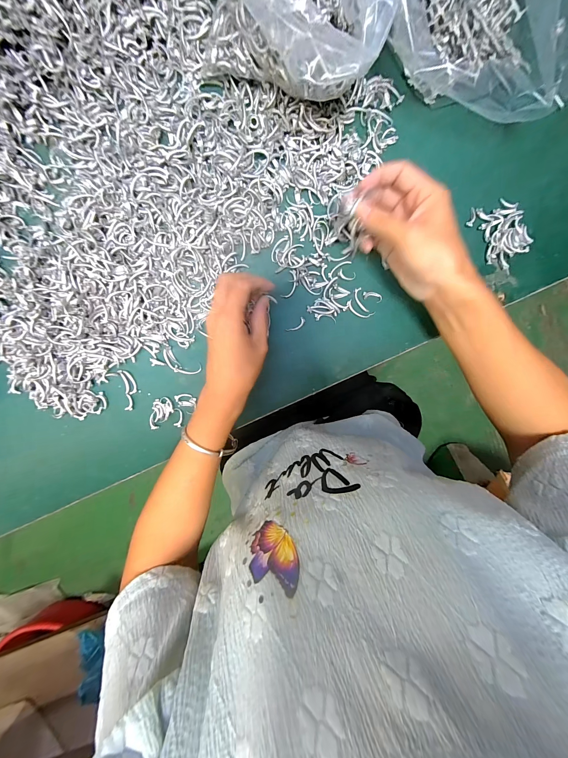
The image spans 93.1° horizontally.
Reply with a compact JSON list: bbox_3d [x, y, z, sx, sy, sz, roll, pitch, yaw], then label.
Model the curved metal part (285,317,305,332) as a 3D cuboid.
[{"bbox_3d":[0.014,-0.061,0.313,0.024,0.004,0.009,-40,97,6],"label":"curved metal part"}]

